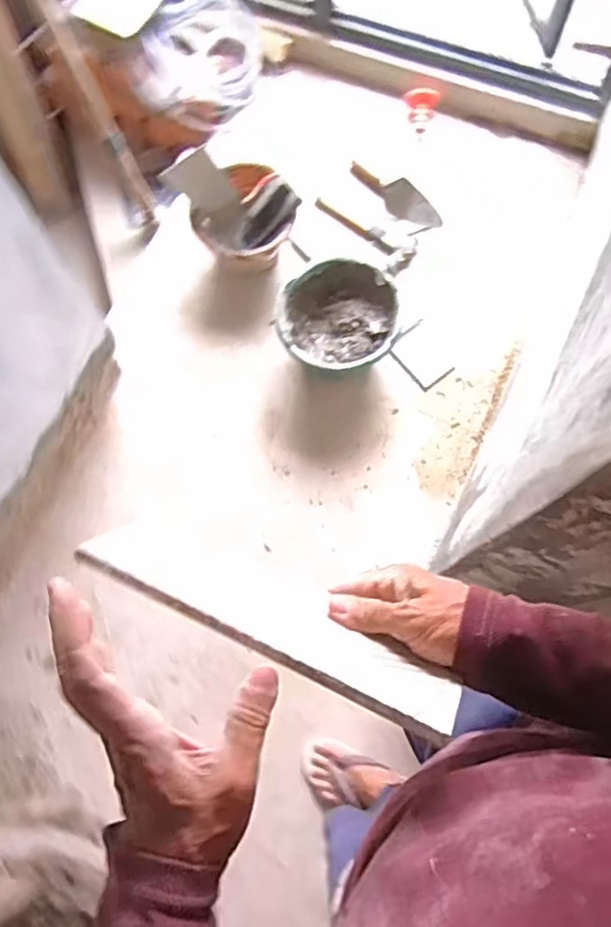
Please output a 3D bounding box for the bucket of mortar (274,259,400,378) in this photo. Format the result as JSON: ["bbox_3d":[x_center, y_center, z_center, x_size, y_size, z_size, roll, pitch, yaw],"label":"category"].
[{"bbox_3d":[0.073,-0.315,1.408,0.256,0.165,0.258,-1,73,2],"label":"bucket of mortar"}]

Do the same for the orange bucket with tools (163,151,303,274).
[{"bbox_3d":[-0.149,-0.581,1.440,0.206,0.243,0.242,-39,76,-9],"label":"orange bucket with tools"}]

